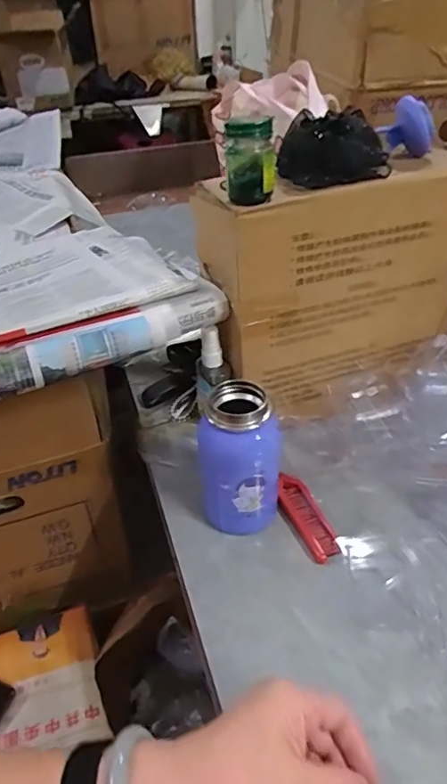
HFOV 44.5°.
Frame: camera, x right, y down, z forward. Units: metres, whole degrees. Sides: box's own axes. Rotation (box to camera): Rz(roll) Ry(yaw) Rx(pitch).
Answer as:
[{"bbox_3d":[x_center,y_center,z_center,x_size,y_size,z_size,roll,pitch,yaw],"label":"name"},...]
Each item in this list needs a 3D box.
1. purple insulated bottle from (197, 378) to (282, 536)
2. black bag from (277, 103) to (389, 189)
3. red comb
[{"bbox_3d":[0.016,0.068,0.509,0.071,0.145,0.061,5,38,7],"label":"purple insulated bottle"},{"bbox_3d":[0.109,-0.233,0.524,0.097,0.053,0.081,-8,37,-7],"label":"black bag"},{"bbox_3d":[0.080,0.120,0.533,0.032,0.013,0.096,-14,40,-17],"label":"red comb"}]

